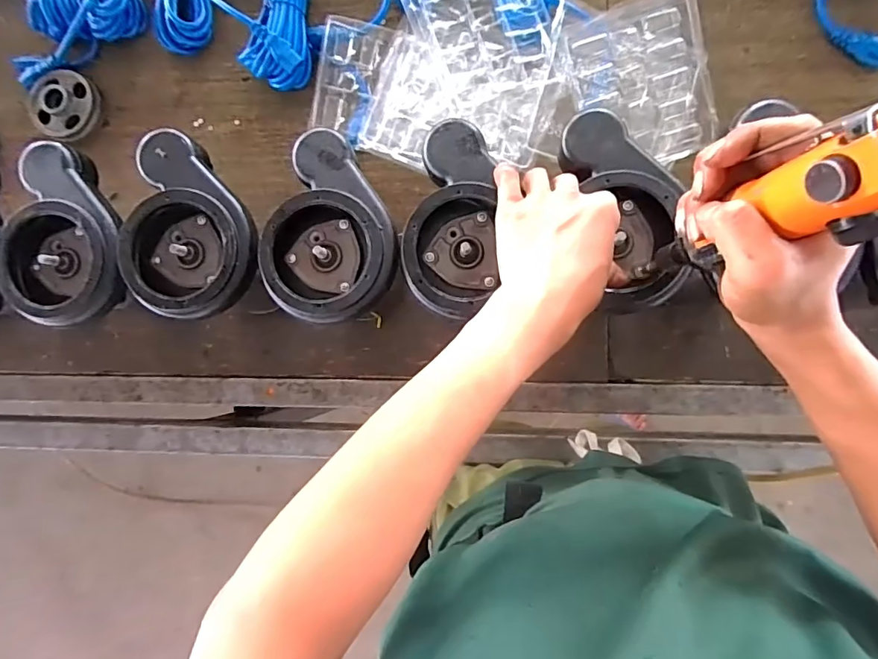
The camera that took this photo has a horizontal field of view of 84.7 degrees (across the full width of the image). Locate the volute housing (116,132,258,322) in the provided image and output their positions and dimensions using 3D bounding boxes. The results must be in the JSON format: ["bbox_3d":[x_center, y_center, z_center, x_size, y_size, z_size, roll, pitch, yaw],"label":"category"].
[{"bbox_3d":[-0.239,-0.091,0.447,0.124,0.046,0.165,-37,85,5],"label":"volute housing"}]

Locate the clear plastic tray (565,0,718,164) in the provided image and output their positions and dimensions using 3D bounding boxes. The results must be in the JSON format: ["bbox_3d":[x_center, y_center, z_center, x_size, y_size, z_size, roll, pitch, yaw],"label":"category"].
[{"bbox_3d":[0.222,-0.267,0.532,0.140,0.023,0.167,-22,102,3],"label":"clear plastic tray"}]

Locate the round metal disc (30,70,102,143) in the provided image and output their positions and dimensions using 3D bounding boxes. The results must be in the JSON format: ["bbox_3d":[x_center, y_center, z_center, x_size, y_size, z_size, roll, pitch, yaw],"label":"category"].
[{"bbox_3d":[-0.489,-0.293,0.630,0.085,0.021,0.088,0,89,7],"label":"round metal disc"}]

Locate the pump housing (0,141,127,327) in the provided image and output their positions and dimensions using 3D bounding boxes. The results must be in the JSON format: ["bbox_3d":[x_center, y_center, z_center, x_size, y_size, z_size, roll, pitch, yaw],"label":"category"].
[{"bbox_3d":[-0.361,-0.086,0.458,0.122,0.042,0.161,-35,85,5],"label":"pump housing"}]

